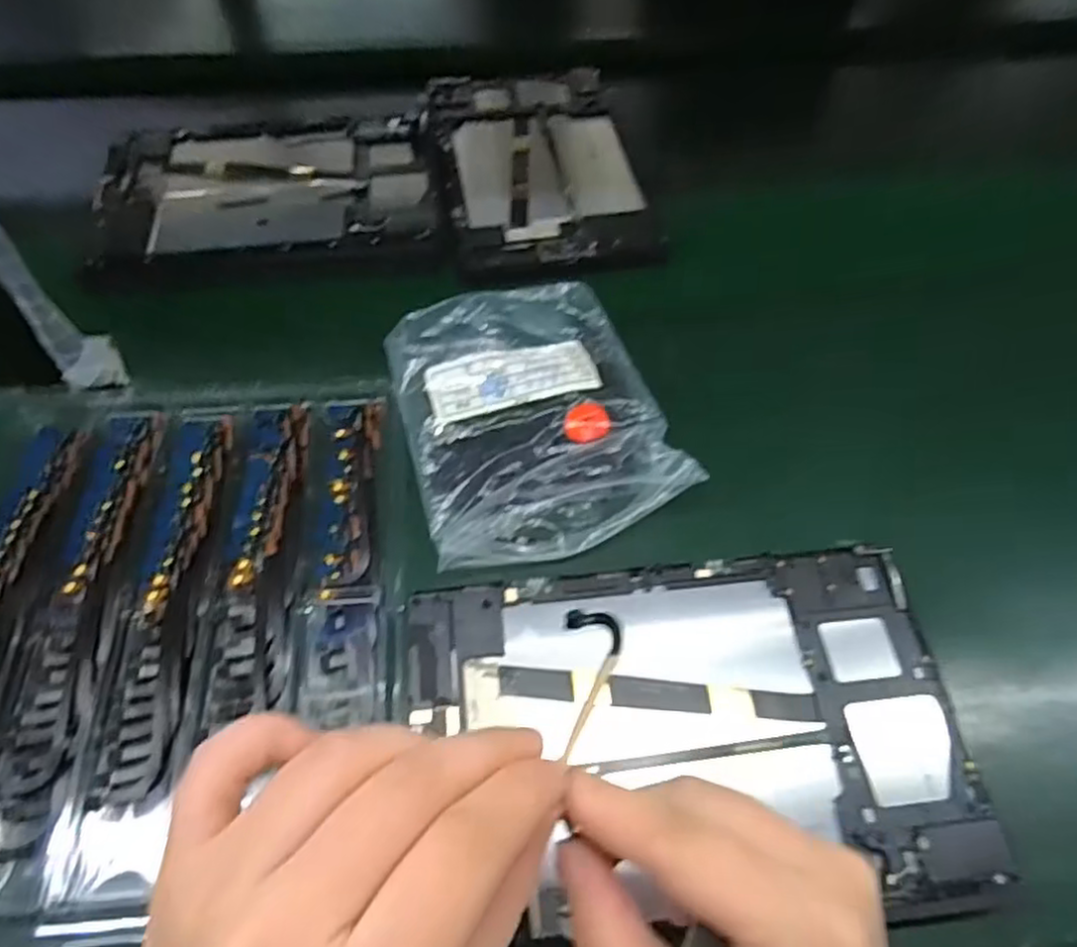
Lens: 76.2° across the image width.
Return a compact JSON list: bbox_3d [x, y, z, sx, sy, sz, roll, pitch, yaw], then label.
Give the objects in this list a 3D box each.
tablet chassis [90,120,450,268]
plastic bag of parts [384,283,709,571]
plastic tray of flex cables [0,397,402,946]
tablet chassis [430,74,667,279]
[{"bbox_3d":[-0.184,-0.202,0.485,0.225,0.017,0.140,-7,62,-7],"label":"tablet chassis"},{"bbox_3d":[-0.004,-0.038,0.388,0.139,0.032,0.167,-14,63,-10],"label":"plastic bag of parts"},{"bbox_3d":[-0.178,0.069,0.333,0.215,0.012,0.258,-1,61,-3],"label":"plastic tray of flex cables"},{"bbox_3d":[0.000,-0.232,0.517,0.143,0.012,0.232,-8,62,-7],"label":"tablet chassis"}]

